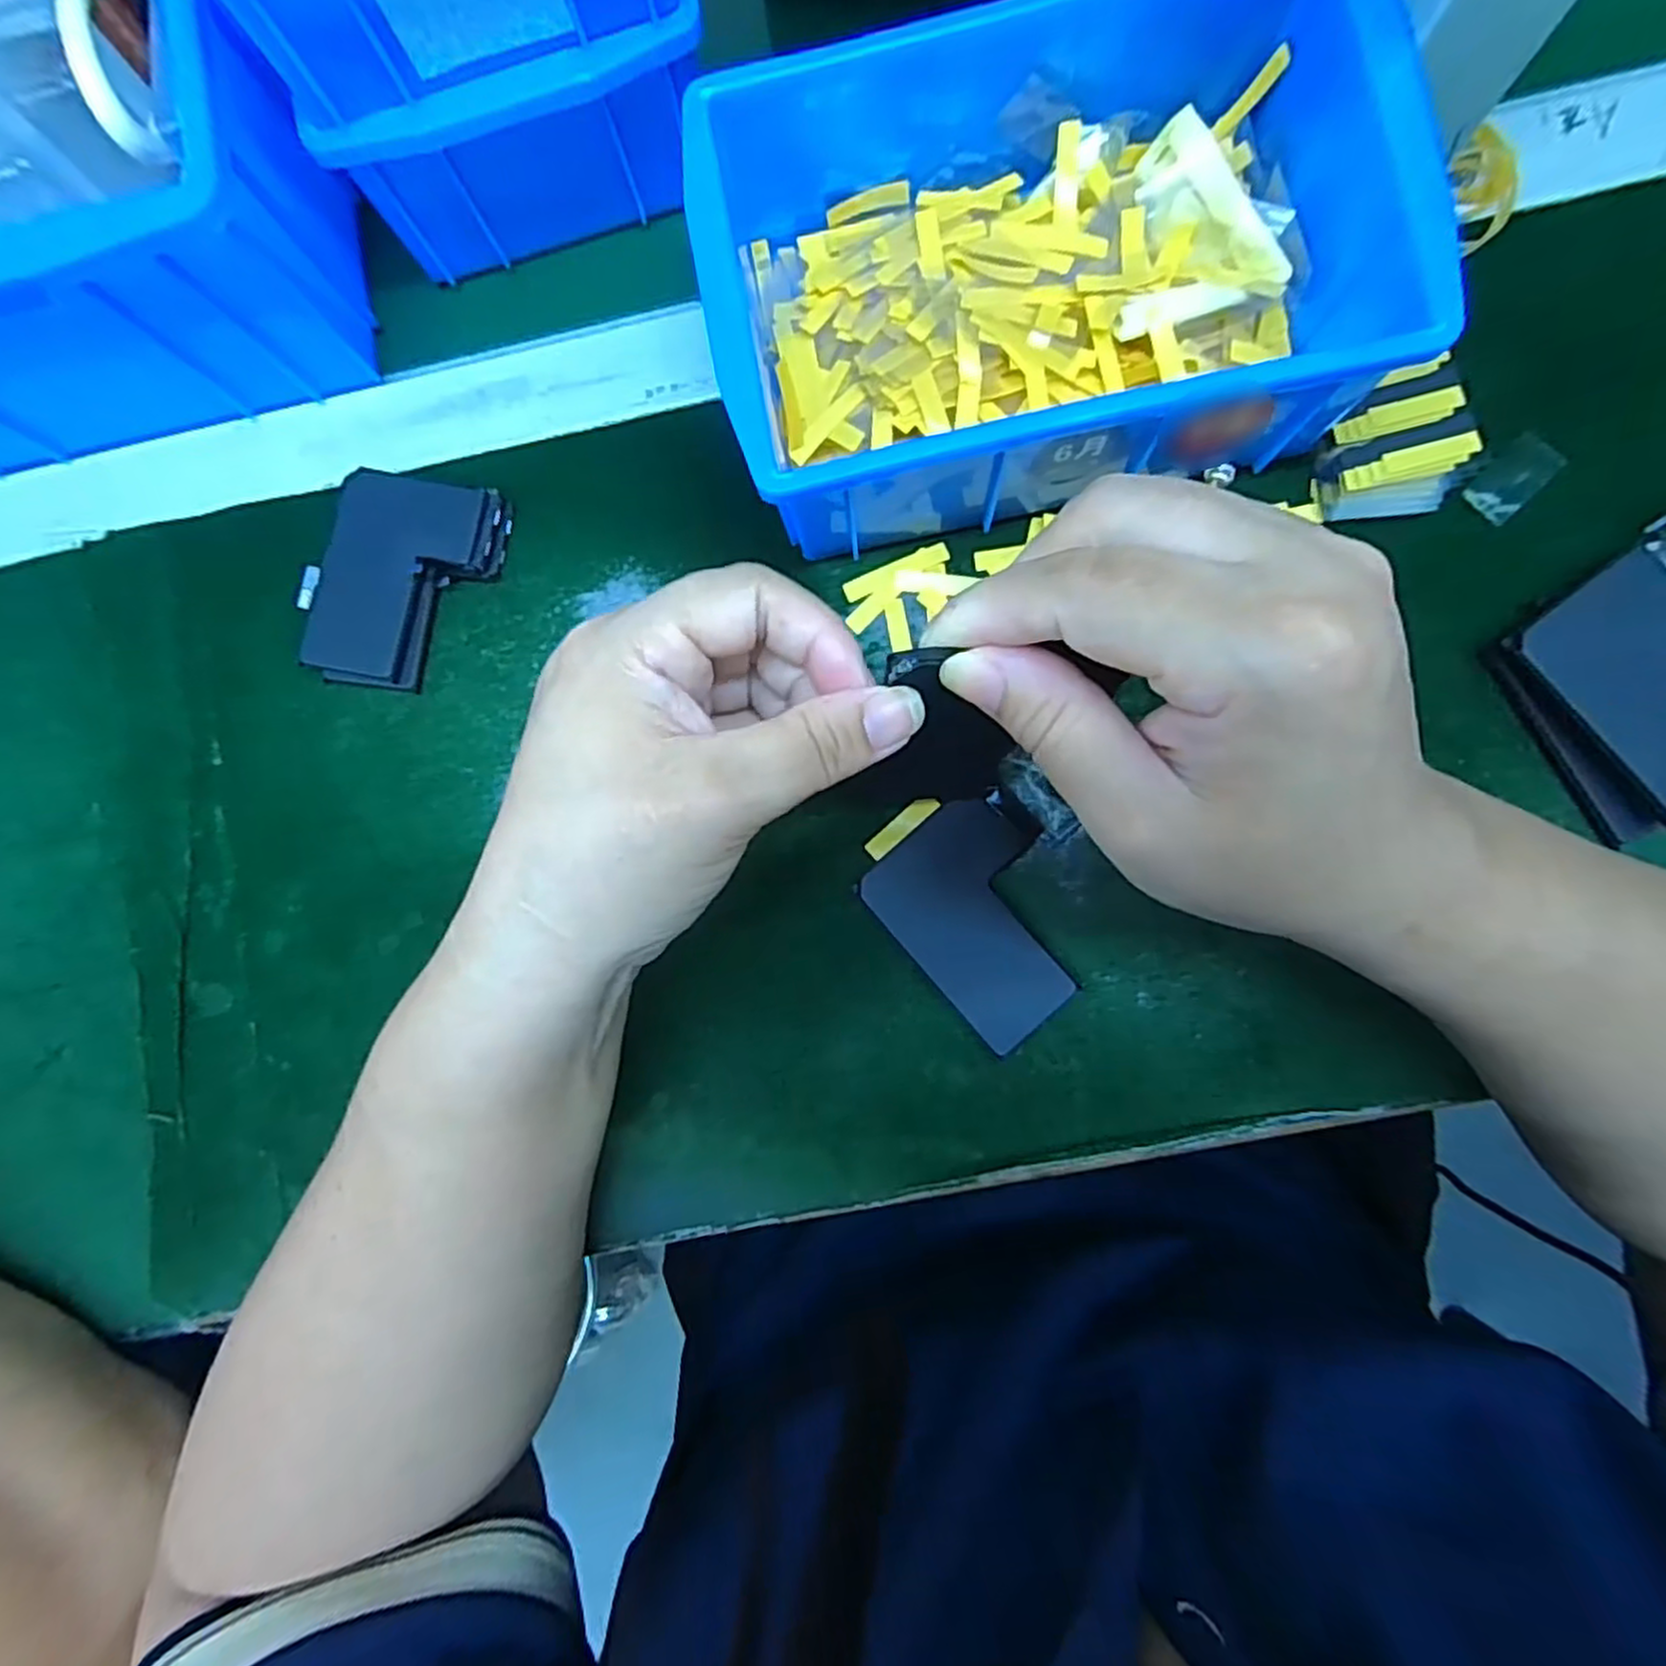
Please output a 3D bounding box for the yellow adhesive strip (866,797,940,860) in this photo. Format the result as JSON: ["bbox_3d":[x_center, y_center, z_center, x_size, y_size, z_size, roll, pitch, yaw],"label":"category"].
[{"bbox_3d":[0.024,-0.002,0.255,0.029,0.004,0.008,-41,83,-1],"label":"yellow adhesive strip"}]

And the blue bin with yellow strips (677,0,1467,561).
[{"bbox_3d":[0.062,-0.178,0.238,0.197,0.070,0.135,-10,84,3],"label":"blue bin with yellow strips"}]

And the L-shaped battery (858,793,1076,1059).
[{"bbox_3d":[0.052,0.028,0.250,0.055,0.005,0.075,-40,83,-1],"label":"L-shaped battery"}]

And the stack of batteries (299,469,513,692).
[{"bbox_3d":[-0.161,-0.093,0.274,0.063,0.010,0.080,13,85,5],"label":"stack of batteries"}]

